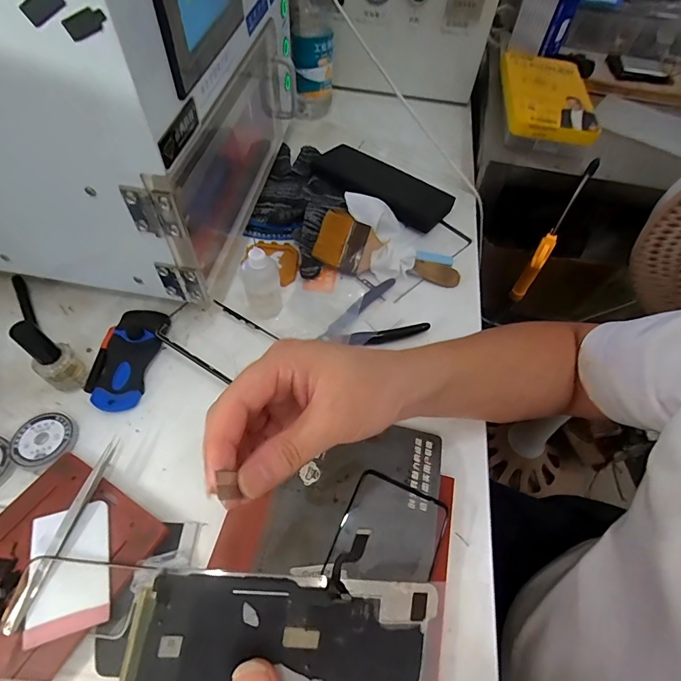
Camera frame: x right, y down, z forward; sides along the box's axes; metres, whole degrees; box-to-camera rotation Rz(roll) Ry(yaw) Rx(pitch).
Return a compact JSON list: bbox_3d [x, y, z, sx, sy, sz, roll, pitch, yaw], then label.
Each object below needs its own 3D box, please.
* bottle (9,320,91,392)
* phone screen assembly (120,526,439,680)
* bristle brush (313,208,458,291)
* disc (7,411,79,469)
[{"bbox_3d":[-0.241,0.014,0.344,0.024,0.077,0.033,35,61,19],"label":"bottle"},{"bbox_3d":[-0.021,0.135,0.181,0.133,0.004,0.070,12,78,-16],"label":"phone screen assembly"},{"bbox_3d":[0.053,-0.093,0.457,0.161,0.011,0.065,21,73,-1],"label":"bristle brush"},{"bbox_3d":[-0.246,0.082,0.340,0.047,0.008,0.043,2,56,-2],"label":"disc"}]

